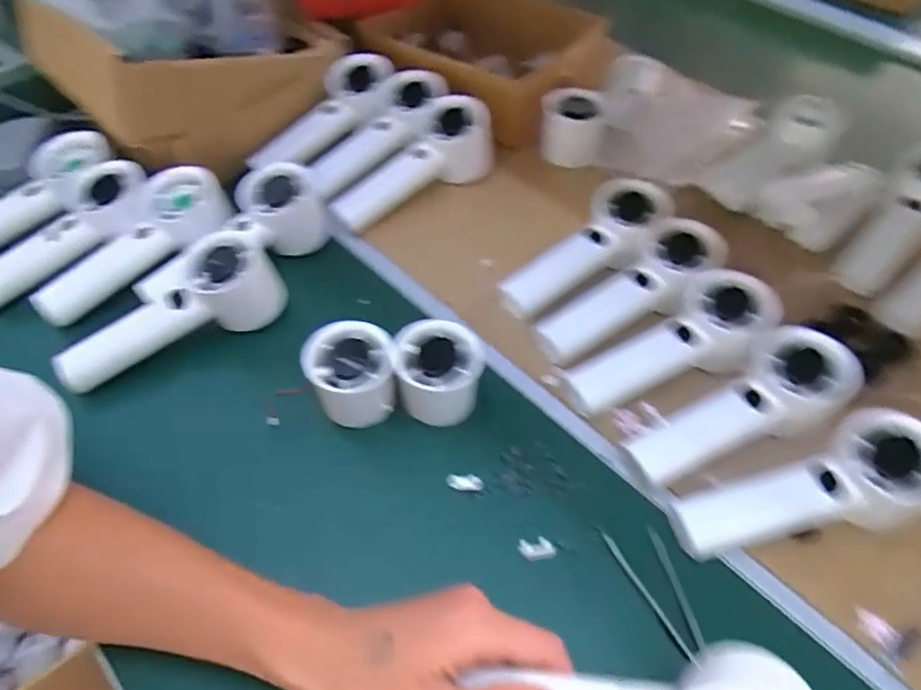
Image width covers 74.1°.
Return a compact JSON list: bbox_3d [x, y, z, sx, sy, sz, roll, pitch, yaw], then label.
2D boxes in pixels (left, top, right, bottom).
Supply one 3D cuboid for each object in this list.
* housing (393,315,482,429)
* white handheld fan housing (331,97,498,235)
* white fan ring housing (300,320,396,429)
[{"bbox_3d":[-0.014,0.019,0.423,0.057,0.049,0.054,1,53,-2],"label":"housing"},{"bbox_3d":[-0.043,-0.156,0.553,0.157,0.060,0.053,-34,59,-3],"label":"white handheld fan housing"},{"bbox_3d":[-0.075,0.020,0.422,0.059,0.049,0.052,-5,53,-6],"label":"white fan ring housing"}]

